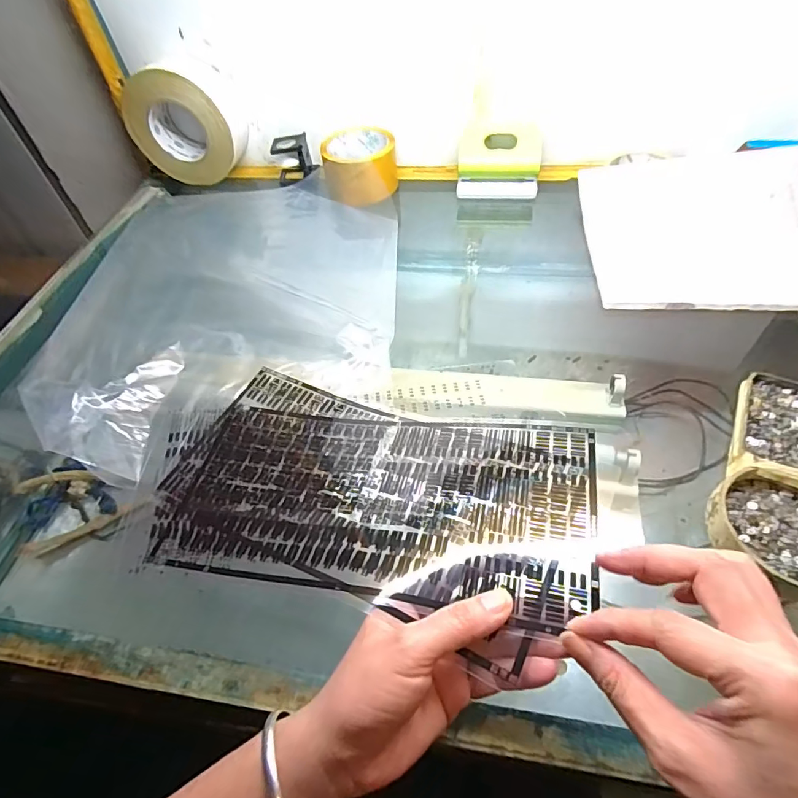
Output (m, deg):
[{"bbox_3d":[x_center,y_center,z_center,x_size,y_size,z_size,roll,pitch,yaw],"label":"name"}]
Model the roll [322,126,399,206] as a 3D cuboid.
[{"bbox_3d":[-0.050,-0.298,0.609,0.094,0.054,0.106,-5,51,3],"label":"roll"}]

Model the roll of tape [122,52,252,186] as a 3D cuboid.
[{"bbox_3d":[-0.279,-0.369,0.629,0.143,0.130,0.069,1,52,7],"label":"roll of tape"}]

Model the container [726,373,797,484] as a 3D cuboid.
[{"bbox_3d":[0.282,0.023,0.342,0.066,0.019,0.103,21,57,21],"label":"container"}]

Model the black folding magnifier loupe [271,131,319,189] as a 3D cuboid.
[{"bbox_3d":[-0.145,-0.336,0.659,0.058,0.056,0.048,-15,52,-6],"label":"black folding magnifier loupe"}]

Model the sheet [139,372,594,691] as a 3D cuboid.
[{"bbox_3d":[-0.033,0.059,0.338,0.318,0.020,0.164,5,47,23],"label":"sheet"}]

